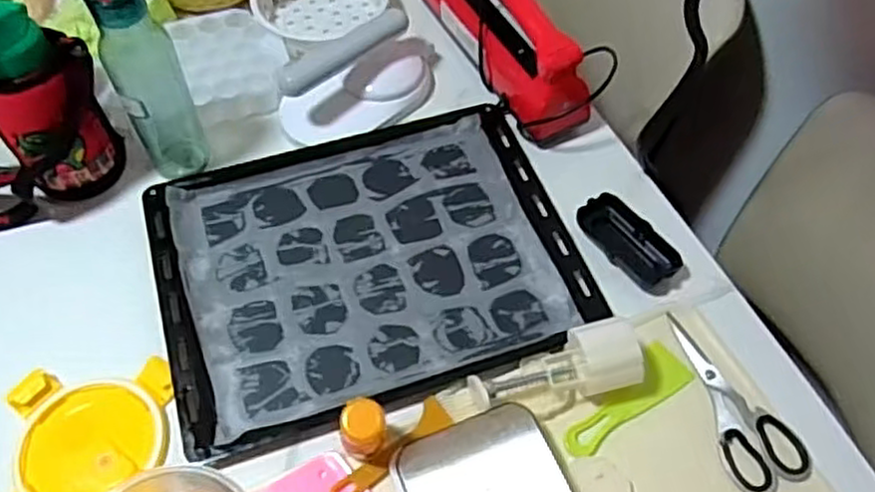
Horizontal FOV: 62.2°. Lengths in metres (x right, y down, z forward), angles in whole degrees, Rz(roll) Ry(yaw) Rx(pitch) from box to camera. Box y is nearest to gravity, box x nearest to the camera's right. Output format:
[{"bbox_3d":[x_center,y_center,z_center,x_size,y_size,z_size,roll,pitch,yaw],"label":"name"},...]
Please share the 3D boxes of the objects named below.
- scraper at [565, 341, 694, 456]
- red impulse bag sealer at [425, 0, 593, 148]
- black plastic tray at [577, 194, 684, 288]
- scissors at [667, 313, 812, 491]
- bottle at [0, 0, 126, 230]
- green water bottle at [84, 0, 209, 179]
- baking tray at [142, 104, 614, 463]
[{"bbox_3d":[0.166,0.134,0.647,0.137,0.009,0.046,-29,62,-19],"label":"scraper"},{"bbox_3d":[0.069,-0.269,0.822,0.073,0.138,0.300,-23,60,-16],"label":"red impulse bag sealer"},{"bbox_3d":[0.193,-0.006,0.734,0.048,0.019,0.107,-32,65,-19],"label":"black plastic tray"},{"bbox_3d":[0.271,0.135,0.653,0.070,0.008,0.169,-9,57,-7],"label":"scissors"},{"bbox_3d":[-0.453,-0.105,0.674,0.278,0.200,0.097,-20,59,-14],"label":"bottle"},{"bbox_3d":[-0.284,-0.167,0.710,0.061,0.220,0.071,-24,60,-16],"label":"green water bottle"},{"bbox_3d":[-0.068,0.007,0.725,0.396,0.033,0.315,-15,61,-10],"label":"baking tray"}]

